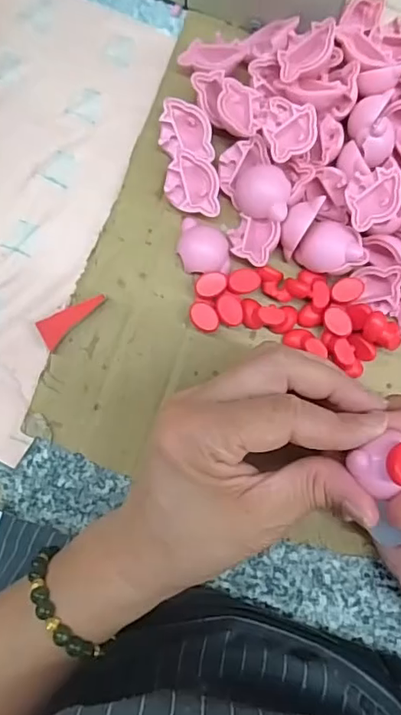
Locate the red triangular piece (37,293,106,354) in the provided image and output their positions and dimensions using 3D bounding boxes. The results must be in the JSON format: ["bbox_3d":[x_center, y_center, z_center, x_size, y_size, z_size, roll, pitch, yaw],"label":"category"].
[{"bbox_3d":[-0.069,-0.023,0.279,0.039,0.004,0.015,-47,109,-11],"label":"red triangular piece"}]

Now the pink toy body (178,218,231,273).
[{"bbox_3d":[0.002,-0.061,0.289,0.028,0.008,0.030,0,84,-4],"label":"pink toy body"}]

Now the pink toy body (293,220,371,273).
[{"bbox_3d":[0.070,-0.057,0.282,0.032,0.015,0.024,26,82,-1],"label":"pink toy body"}]

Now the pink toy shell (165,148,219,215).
[{"bbox_3d":[-0.004,-0.094,0.289,0.028,0.015,0.032,1,83,-4],"label":"pink toy shell"}]

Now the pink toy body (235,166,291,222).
[{"bbox_3d":[0.033,-0.087,0.287,0.027,0.019,0.028,0,84,-4],"label":"pink toy body"}]

